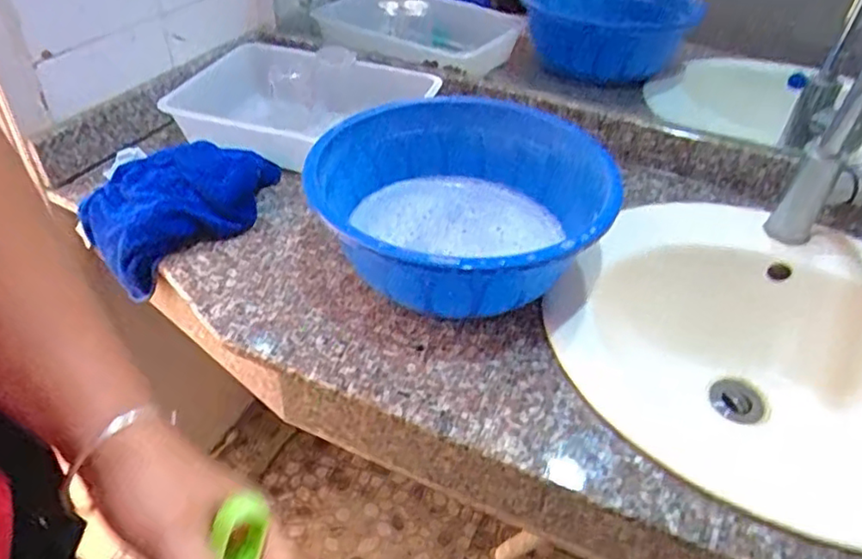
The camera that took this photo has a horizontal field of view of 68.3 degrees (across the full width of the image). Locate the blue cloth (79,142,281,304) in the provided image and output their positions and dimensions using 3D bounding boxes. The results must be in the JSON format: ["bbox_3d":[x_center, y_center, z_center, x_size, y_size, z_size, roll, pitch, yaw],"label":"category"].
[{"bbox_3d":[-0.281,-0.100,0.729,0.216,0.061,0.134,-25,49,-29],"label":"blue cloth"}]

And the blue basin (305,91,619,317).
[{"bbox_3d":[0.024,-0.072,0.672,0.276,0.126,0.290,2,41,-2],"label":"blue basin"}]

